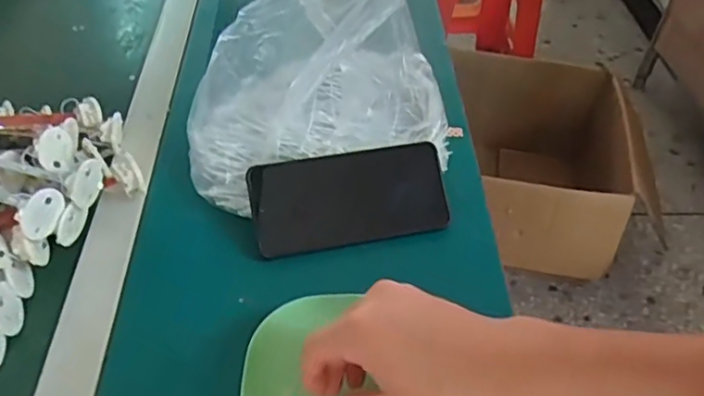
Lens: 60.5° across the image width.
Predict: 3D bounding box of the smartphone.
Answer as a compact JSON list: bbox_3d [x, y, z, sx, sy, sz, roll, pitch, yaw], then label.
[{"bbox_3d":[-0.002,-0.001,0.516,0.164,0.010,0.080,-9,84,-8],"label":"smartphone"}]

